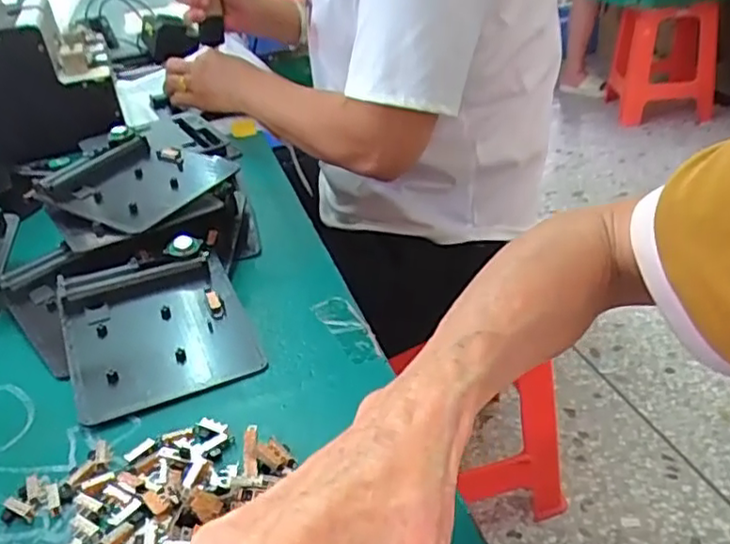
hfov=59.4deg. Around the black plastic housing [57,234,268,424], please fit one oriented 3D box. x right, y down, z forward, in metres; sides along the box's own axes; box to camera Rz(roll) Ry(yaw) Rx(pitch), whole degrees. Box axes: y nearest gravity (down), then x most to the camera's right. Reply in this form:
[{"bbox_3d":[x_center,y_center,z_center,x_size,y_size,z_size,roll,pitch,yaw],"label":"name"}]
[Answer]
[{"bbox_3d":[-0.135,0.030,0.412,0.109,0.032,0.122,-17,35,-17],"label":"black plastic housing"}]

